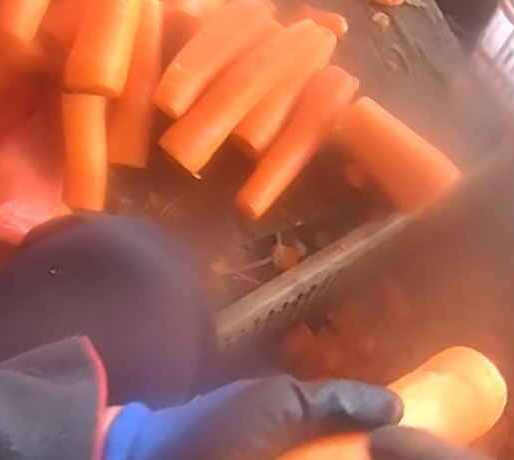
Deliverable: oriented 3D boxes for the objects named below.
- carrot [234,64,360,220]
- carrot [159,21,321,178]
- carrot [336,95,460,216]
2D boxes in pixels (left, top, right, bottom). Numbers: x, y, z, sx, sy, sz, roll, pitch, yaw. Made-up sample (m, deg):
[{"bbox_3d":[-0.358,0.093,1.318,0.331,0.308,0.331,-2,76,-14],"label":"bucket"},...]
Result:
[{"bbox_3d":[0.037,-0.079,0.531,0.042,0.031,0.162,33,73,9],"label":"carrot"},{"bbox_3d":[-0.008,-0.123,0.512,0.172,0.038,0.036,-43,78,-15],"label":"carrot"},{"bbox_3d":[0.124,-0.064,0.526,0.113,0.044,0.051,43,74,12],"label":"carrot"}]

